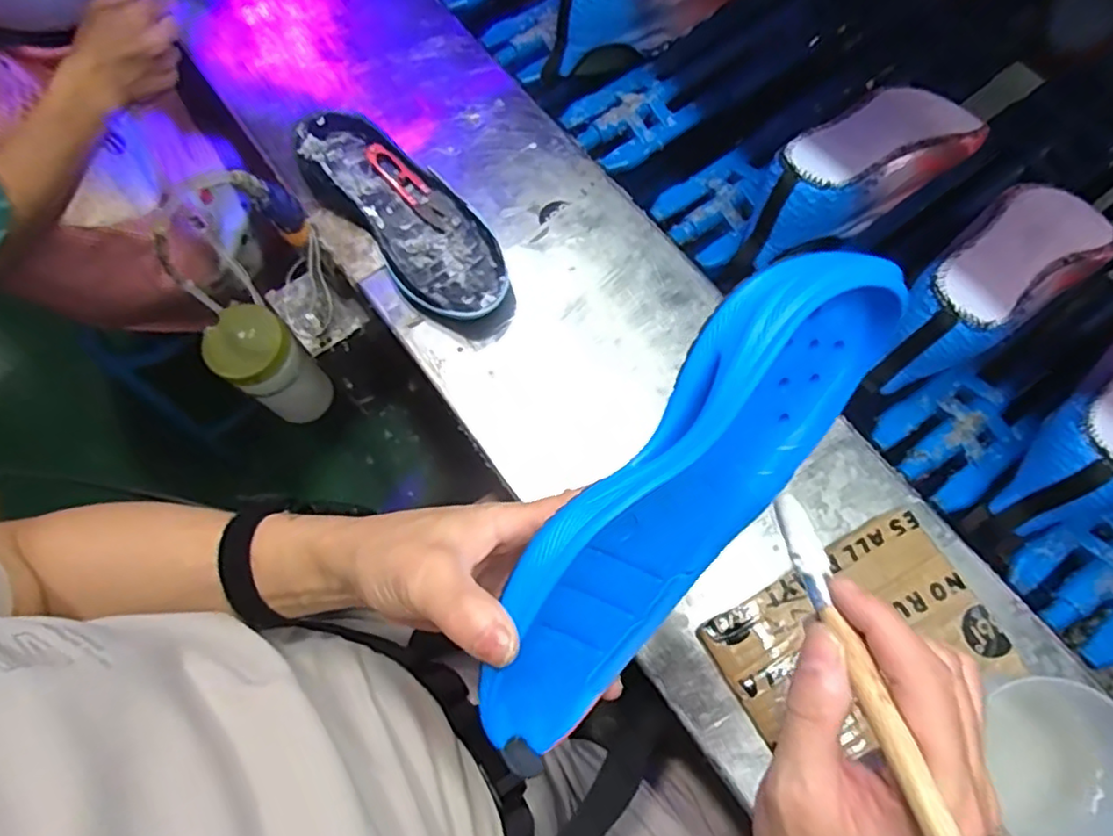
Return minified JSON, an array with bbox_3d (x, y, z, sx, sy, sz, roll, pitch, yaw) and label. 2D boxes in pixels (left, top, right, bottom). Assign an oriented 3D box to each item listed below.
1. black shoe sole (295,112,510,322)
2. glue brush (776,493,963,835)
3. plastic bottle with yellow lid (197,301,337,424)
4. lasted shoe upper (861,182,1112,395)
[{"bbox_3d":[-0.124,-0.170,0.528,0.091,0.044,0.230,-39,71,-9],"label":"black shoe sole"},{"bbox_3d":[0.116,0.099,0.229,0.014,0.007,0.179,-5,42,-3],"label":"glue brush"},{"bbox_3d":[-0.280,-0.046,0.621,0.071,0.129,0.069,-2,70,5],"label":"plastic bottle with yellow lid"},{"bbox_3d":[0.340,-0.113,0.493,0.250,0.093,0.089,-33,70,-7],"label":"lasted shoe upper"}]

